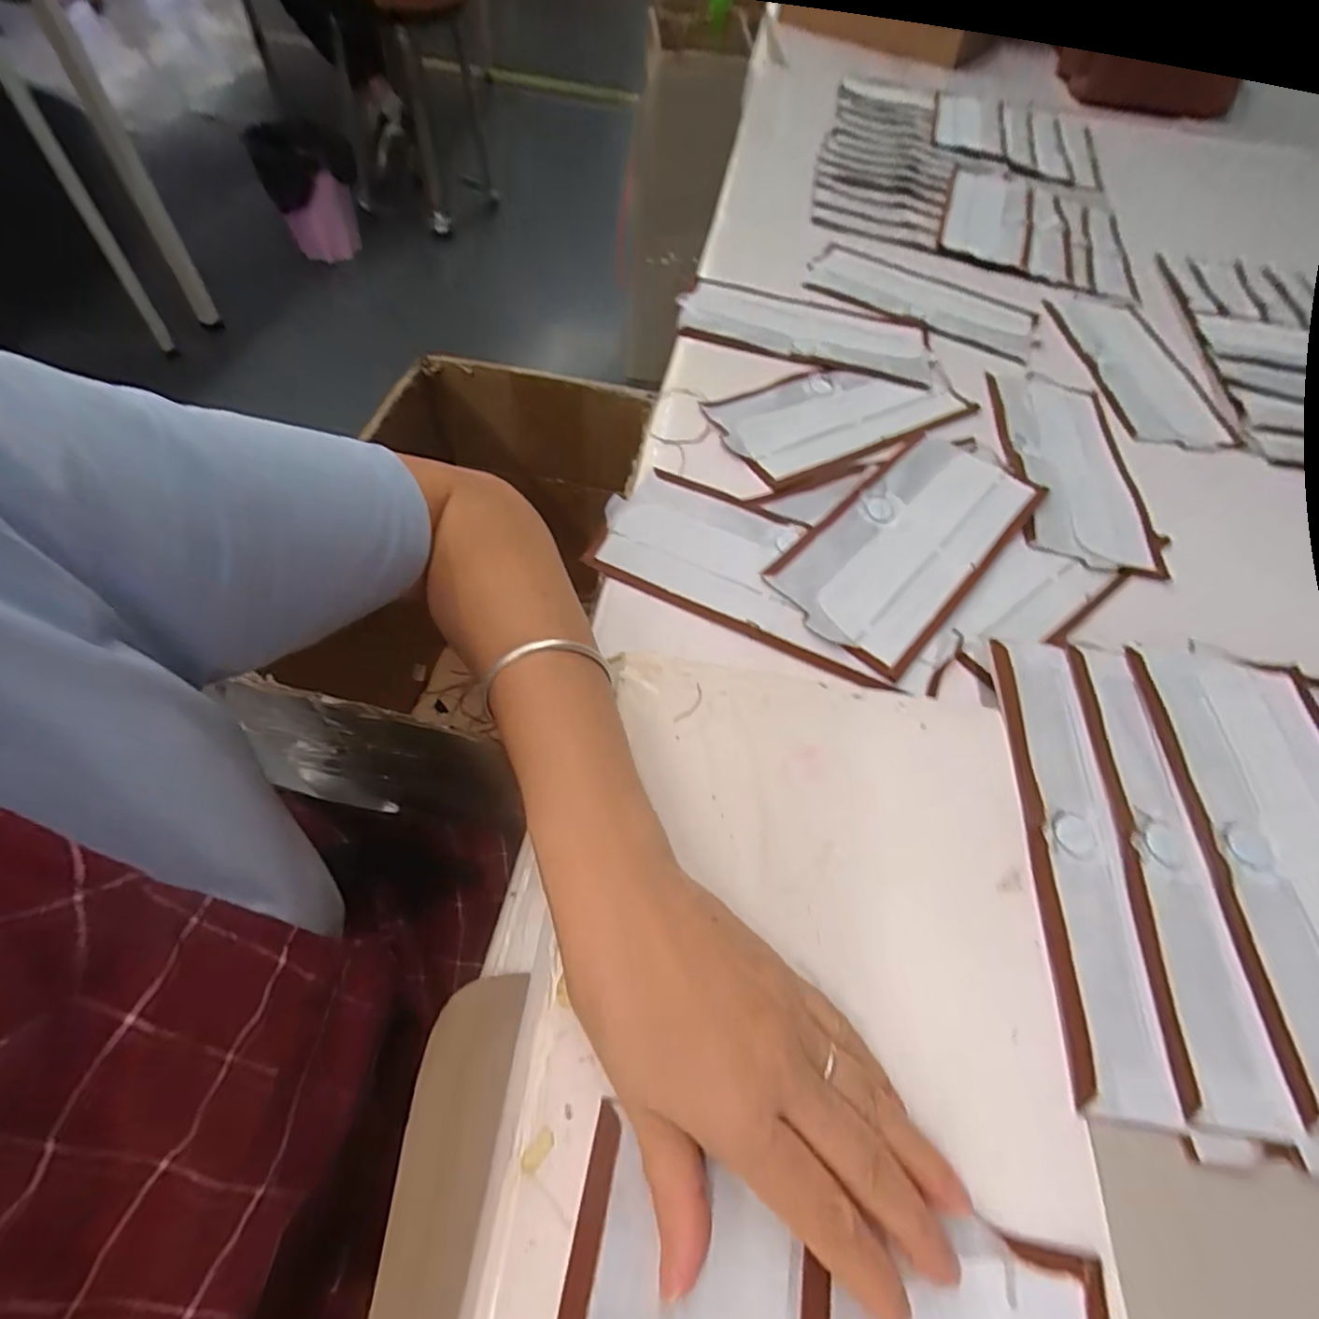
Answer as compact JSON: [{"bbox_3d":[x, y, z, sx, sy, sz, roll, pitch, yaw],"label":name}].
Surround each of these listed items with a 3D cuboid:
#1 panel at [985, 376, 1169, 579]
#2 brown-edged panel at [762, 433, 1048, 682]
[{"bbox_3d":[0.340,-0.164,0.503,0.107,0.006,0.229,11,56,2],"label":"panel"},{"bbox_3d":[0.181,-0.090,0.434,0.107,0.006,0.233,39,61,19],"label":"brown-edged panel"}]

